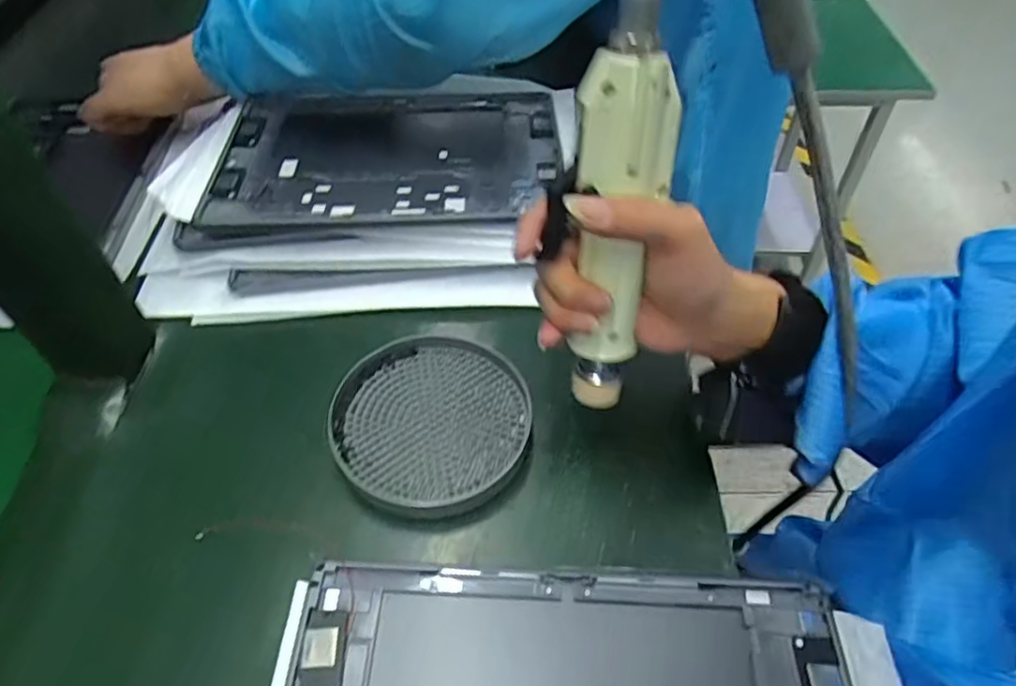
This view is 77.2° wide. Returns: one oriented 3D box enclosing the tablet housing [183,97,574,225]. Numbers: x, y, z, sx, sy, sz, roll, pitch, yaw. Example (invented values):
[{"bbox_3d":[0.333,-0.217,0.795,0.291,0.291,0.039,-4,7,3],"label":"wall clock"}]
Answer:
[{"bbox_3d":[-0.089,-0.140,0.483,0.247,0.023,0.157,-1,50,1],"label":"tablet housing"}]

